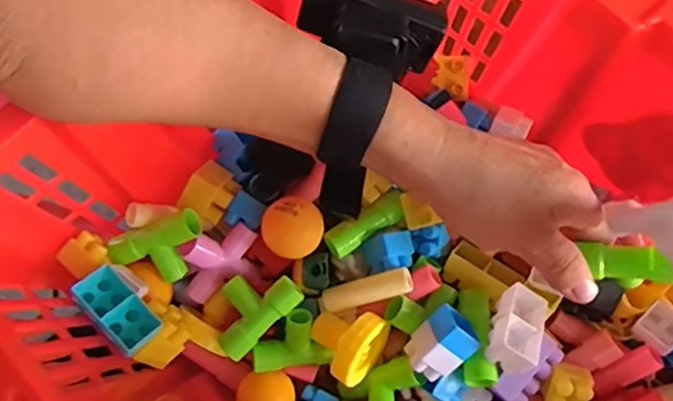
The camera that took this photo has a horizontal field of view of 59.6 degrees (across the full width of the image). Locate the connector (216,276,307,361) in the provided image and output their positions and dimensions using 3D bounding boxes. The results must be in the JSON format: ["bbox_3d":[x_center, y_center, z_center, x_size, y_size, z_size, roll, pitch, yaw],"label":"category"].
[{"bbox_3d":[-0.053,0.067,0.367,0.058,0.027,0.038,-42,79,-8],"label":"connector"}]

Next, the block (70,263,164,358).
[{"bbox_3d":[-0.122,0.061,0.326,0.025,0.016,0.048,-43,79,-8],"label":"block"}]

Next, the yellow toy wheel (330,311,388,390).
[{"bbox_3d":[0.014,0.089,0.353,0.014,0.041,0.044,31,88,34],"label":"yellow toy wheel"}]

